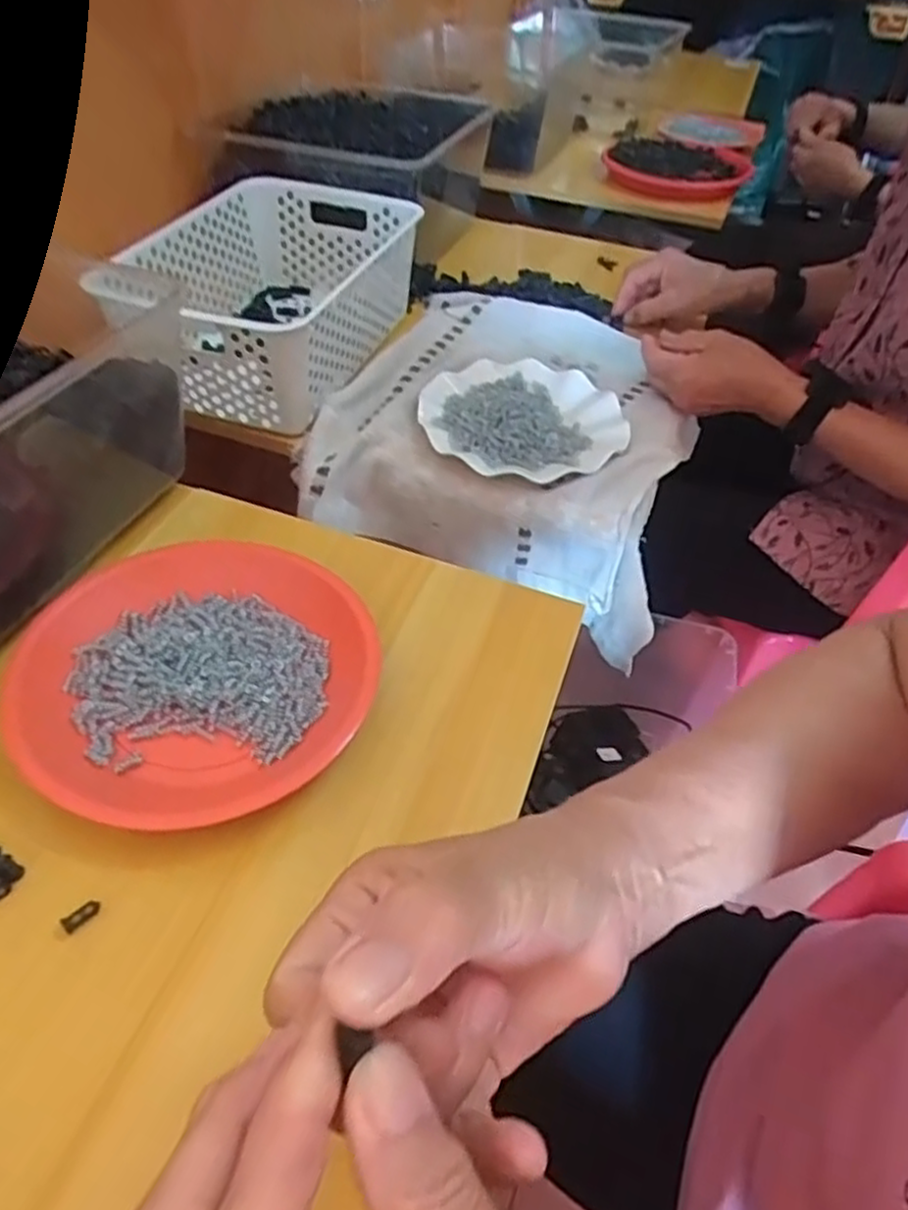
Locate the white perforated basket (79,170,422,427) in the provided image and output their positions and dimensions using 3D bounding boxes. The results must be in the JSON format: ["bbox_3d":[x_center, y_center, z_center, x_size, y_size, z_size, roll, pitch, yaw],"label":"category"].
[{"bbox_3d":[-0.181,-0.308,0.752,0.198,0.112,0.317,16,48,10],"label":"white perforated basket"}]

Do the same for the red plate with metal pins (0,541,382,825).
[{"bbox_3d":[-0.149,0.035,0.432,0.191,0.024,0.183,3,47,-3],"label":"red plate with metal pins"}]

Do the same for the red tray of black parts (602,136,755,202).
[{"bbox_3d":[0.383,-0.765,1.299,0.243,0.036,0.311,15,48,10],"label":"red tray of black parts"}]

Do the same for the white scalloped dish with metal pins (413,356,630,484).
[{"bbox_3d":[0.063,-0.174,0.688,0.176,0.030,0.174,3,47,-3],"label":"white scalloped dish with metal pins"}]

